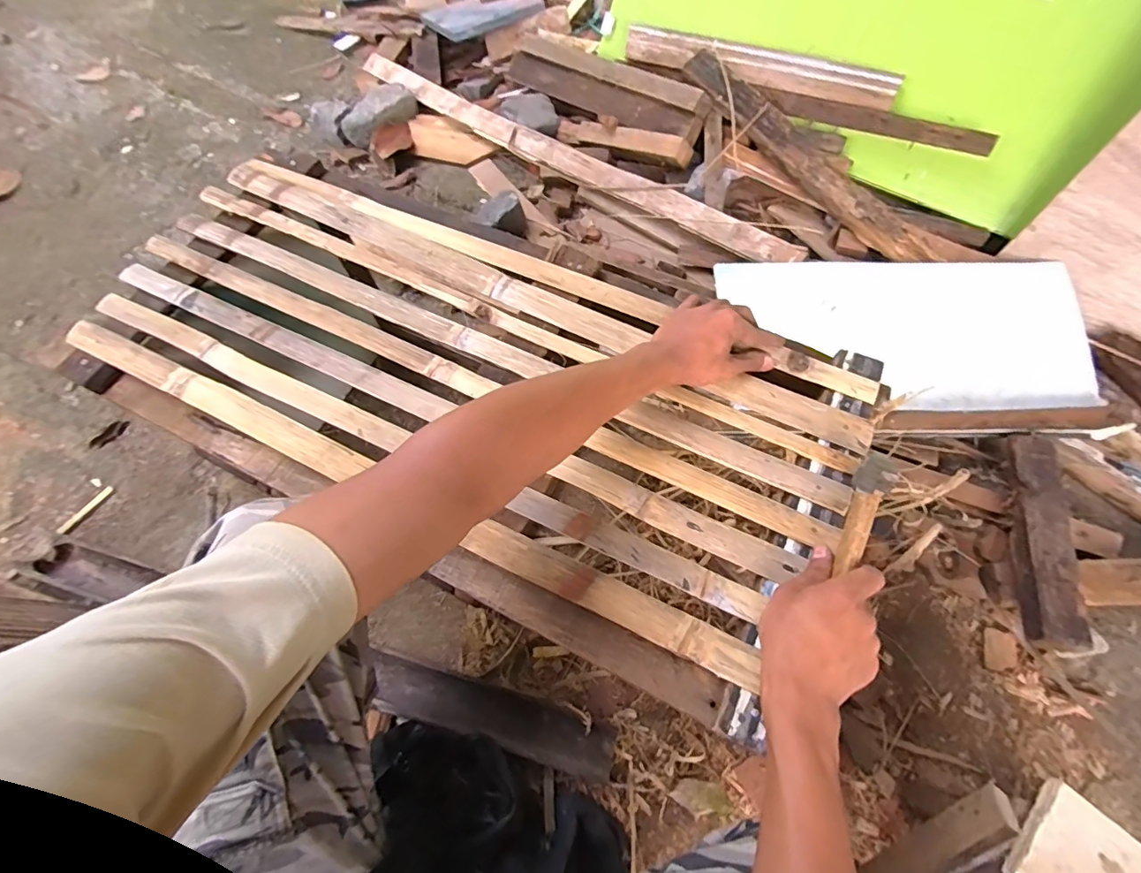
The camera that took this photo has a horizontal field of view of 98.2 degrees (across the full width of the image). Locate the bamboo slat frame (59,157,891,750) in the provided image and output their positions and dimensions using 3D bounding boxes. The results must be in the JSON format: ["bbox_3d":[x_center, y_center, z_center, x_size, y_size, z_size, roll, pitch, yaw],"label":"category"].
[{"bbox_3d":[-0.128,-0.063,0.548,0.832,0.088,0.375,24,71,11],"label":"bamboo slat frame"}]

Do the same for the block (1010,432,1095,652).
[{"bbox_3d":[0.685,0.143,0.719,0.062,0.039,0.308,11,68,6],"label":"block"}]

